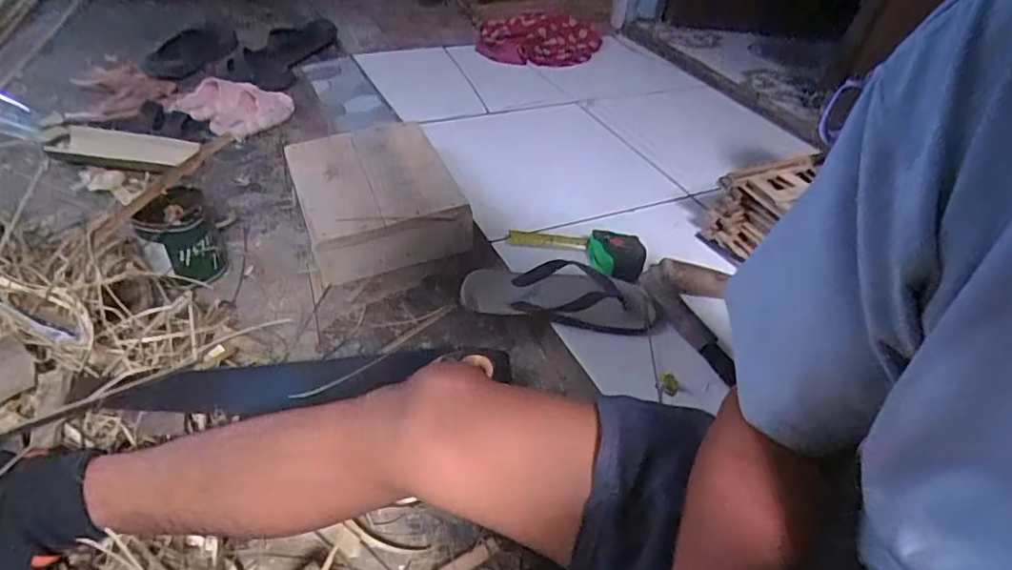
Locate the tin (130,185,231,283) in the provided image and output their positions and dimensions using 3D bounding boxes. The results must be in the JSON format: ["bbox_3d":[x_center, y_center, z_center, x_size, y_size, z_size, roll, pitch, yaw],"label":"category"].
[{"bbox_3d":[-0.457,-0.062,0.791,0.093,0.111,0.109,-22,49,-30],"label":"tin"}]

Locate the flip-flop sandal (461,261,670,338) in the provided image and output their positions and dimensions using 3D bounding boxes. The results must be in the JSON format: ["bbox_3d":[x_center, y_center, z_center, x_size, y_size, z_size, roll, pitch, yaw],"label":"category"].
[{"bbox_3d":[0.077,0.011,0.762,0.265,0.045,0.104,10,41,2],"label":"flip-flop sandal"}]

